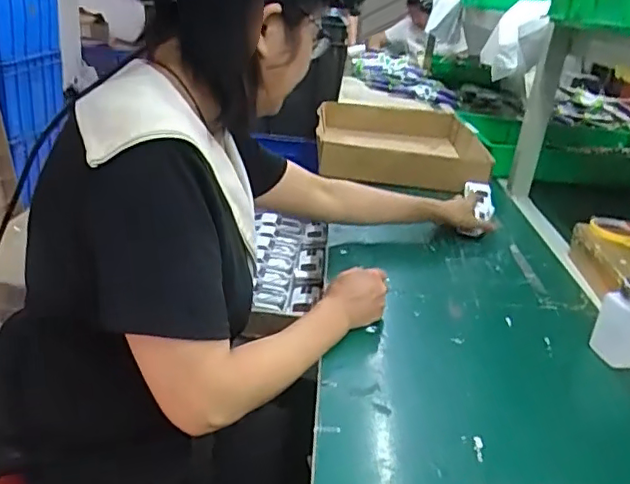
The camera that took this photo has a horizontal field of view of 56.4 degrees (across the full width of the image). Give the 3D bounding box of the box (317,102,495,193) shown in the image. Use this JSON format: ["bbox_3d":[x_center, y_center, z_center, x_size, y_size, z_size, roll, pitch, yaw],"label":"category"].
[{"bbox_3d":[0.207,-0.248,1.473,0.404,0.077,0.495,7,24,1],"label":"box"}]

